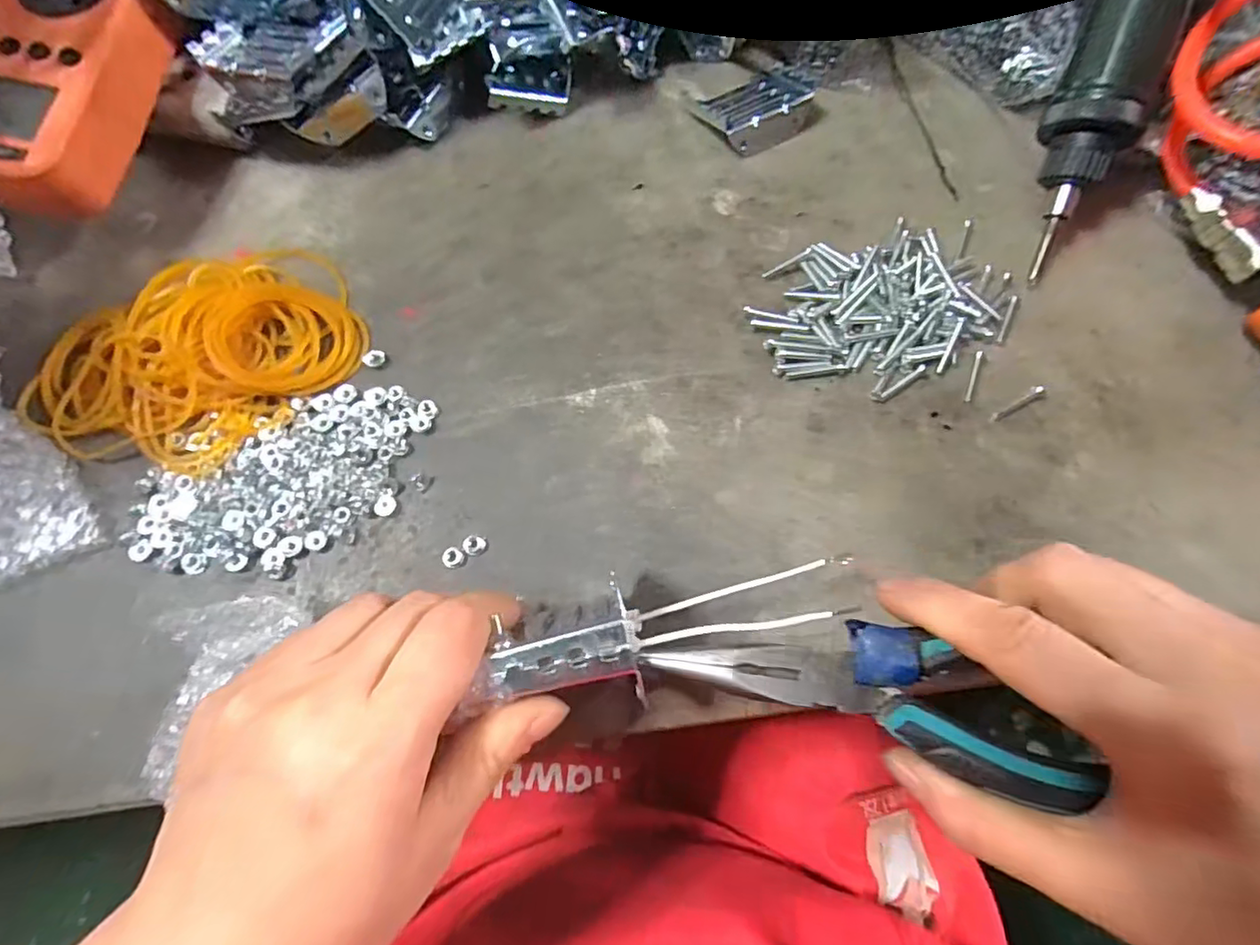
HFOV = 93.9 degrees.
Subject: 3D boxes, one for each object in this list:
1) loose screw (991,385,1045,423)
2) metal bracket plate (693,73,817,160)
[{"bbox_3d":[0.183,-0.032,0.276,0.028,0.006,0.006,-31,75,-11],"label":"loose screw"},{"bbox_3d":[0.072,-0.204,0.328,0.059,0.015,0.044,-23,73,-8],"label":"metal bracket plate"}]

